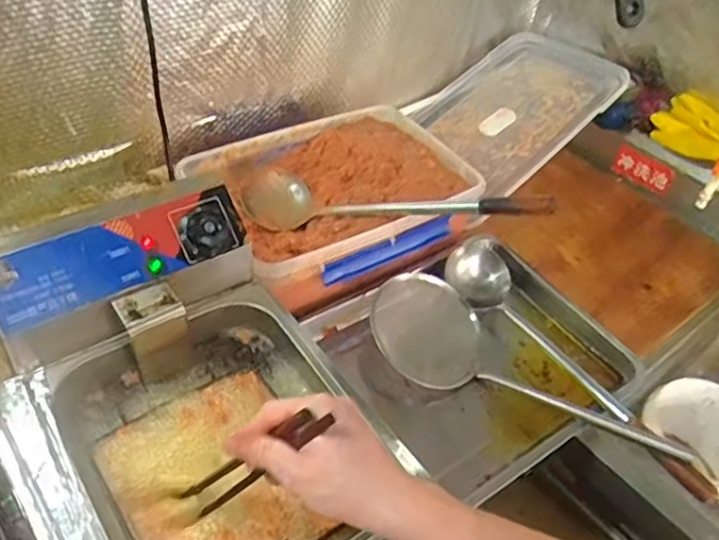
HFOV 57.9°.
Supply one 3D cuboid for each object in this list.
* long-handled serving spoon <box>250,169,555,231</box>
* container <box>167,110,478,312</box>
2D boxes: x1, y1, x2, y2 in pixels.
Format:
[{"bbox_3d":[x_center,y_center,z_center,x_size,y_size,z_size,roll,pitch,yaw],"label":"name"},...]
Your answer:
[{"bbox_3d":[0.046,-0.098,0.944,0.460,0.084,0.104,4,40,26],"label":"long-handled serving spoon"},{"bbox_3d":[-0.033,-0.112,1.024,0.408,0.101,0.282,-20,50,-26],"label":"container"}]

